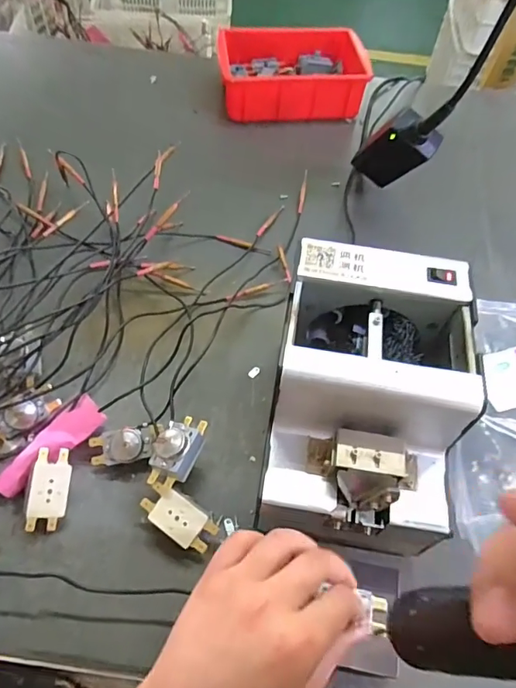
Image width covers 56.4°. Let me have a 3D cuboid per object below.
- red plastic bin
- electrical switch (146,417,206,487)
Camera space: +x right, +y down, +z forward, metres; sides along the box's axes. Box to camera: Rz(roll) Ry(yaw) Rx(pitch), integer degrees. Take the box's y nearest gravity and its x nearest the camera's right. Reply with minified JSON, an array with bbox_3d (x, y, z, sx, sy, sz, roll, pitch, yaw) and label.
[{"bbox_3d":[0.048,-0.388,0.689,0.198,0.060,0.139,-4,58,-6],"label":"red plastic bin"},{"bbox_3d":[-0.063,0.081,0.372,0.033,0.023,0.056,21,58,9],"label":"electrical switch"}]

